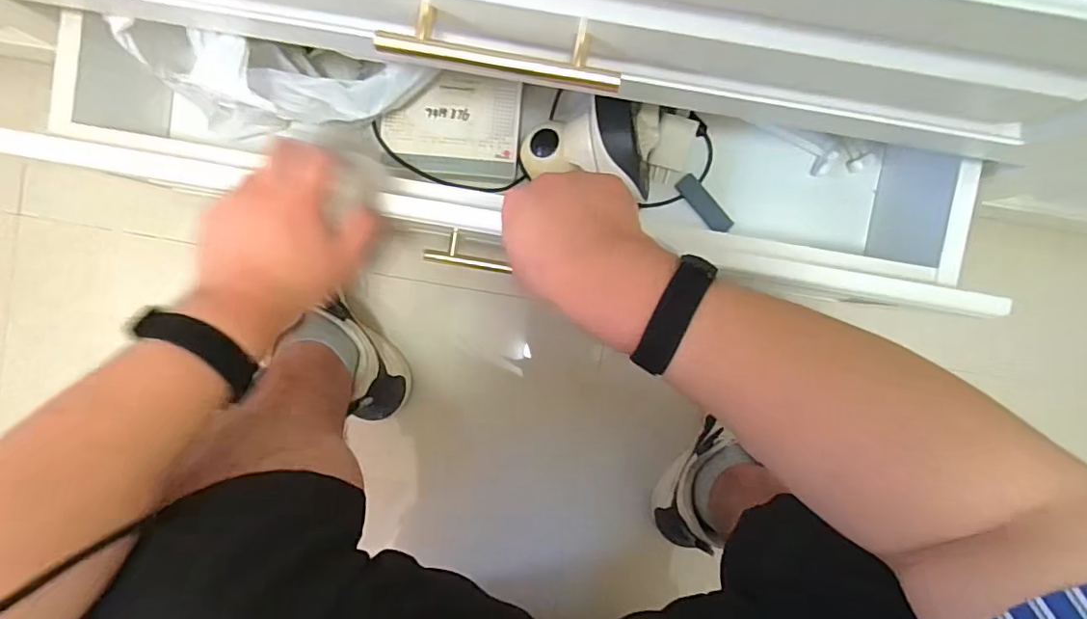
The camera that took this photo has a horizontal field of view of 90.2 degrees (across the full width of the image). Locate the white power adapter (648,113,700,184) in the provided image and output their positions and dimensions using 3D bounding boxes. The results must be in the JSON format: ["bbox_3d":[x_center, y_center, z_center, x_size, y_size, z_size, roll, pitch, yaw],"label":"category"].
[{"bbox_3d":[0.137,-0.173,0.584,0.039,0.028,0.068,16,115,3],"label":"white power adapter"}]

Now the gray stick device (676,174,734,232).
[{"bbox_3d":[0.176,-0.115,0.592,0.022,0.013,0.075,-43,92,2],"label":"gray stick device"}]

